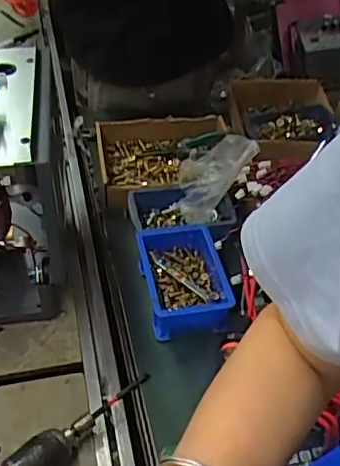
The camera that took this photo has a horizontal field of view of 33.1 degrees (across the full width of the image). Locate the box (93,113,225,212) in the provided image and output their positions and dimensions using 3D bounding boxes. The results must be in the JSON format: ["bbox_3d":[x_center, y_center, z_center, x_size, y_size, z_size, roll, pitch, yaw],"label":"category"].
[{"bbox_3d":[-0.007,-0.123,0.932,0.213,0.048,0.188,-5,44,-9],"label":"box"}]

